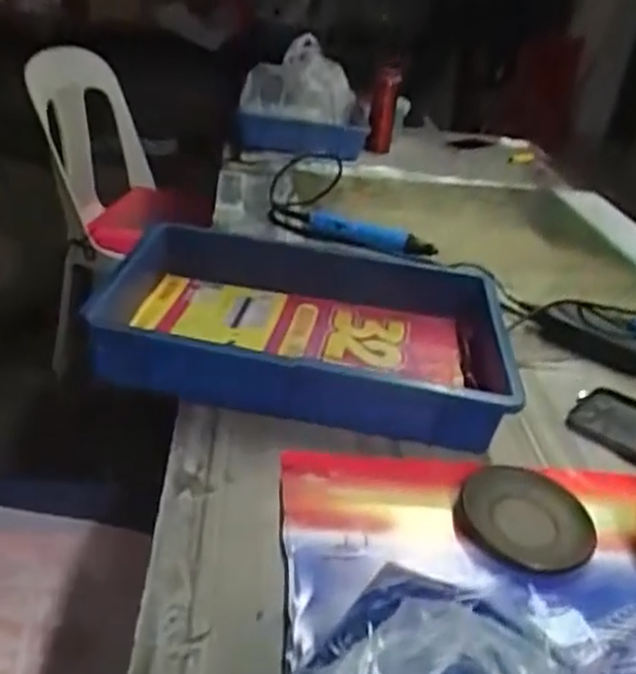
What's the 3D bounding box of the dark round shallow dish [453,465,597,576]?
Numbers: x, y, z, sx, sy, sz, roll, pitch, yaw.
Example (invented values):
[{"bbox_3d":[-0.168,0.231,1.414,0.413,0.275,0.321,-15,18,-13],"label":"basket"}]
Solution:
[{"bbox_3d":[0.182,0.151,0.618,0.109,0.018,0.112,6,29,-3],"label":"dark round shallow dish"}]

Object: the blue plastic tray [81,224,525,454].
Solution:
[{"bbox_3d":[-0.015,-0.015,0.799,0.437,0.081,0.297,8,29,1],"label":"blue plastic tray"}]

